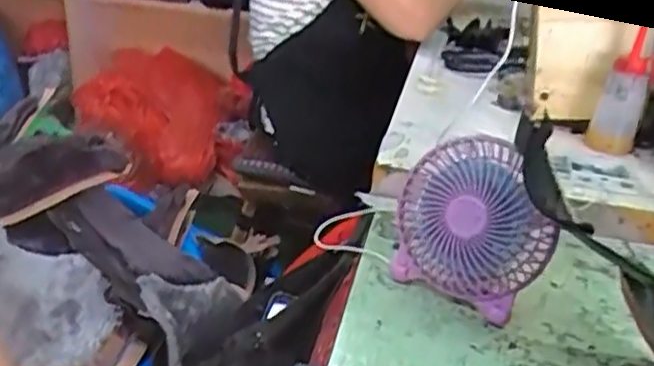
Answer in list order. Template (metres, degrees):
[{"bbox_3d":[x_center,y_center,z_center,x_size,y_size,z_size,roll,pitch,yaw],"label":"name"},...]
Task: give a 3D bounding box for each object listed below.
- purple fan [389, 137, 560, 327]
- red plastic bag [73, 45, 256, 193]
[{"bbox_3d":[0.115,0.028,0.552,0.121,0.134,0.045,15,29,18],"label":"purple fan"},{"bbox_3d":[-0.434,-0.149,1.789,0.397,0.305,0.181,16,29,21],"label":"red plastic bag"}]

